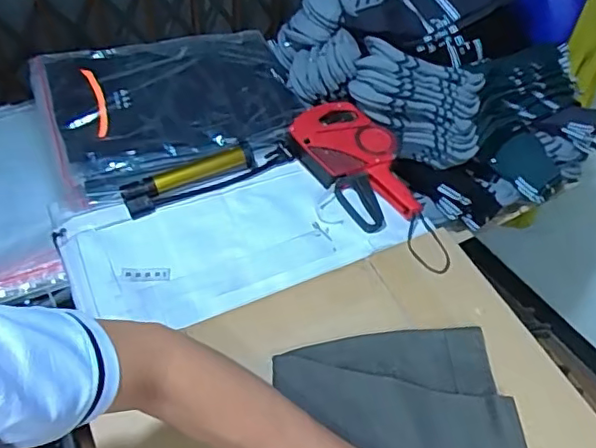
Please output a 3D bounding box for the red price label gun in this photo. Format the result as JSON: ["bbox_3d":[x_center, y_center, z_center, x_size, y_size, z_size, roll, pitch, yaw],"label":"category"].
[{"bbox_3d":[0.091,-0.092,0.869,0.124,0.051,0.223,-28,59,-25],"label":"red price label gun"}]

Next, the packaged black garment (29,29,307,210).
[{"bbox_3d":[-0.199,-0.202,0.920,0.362,0.035,0.303,-20,56,-20],"label":"packaged black garment"}]

